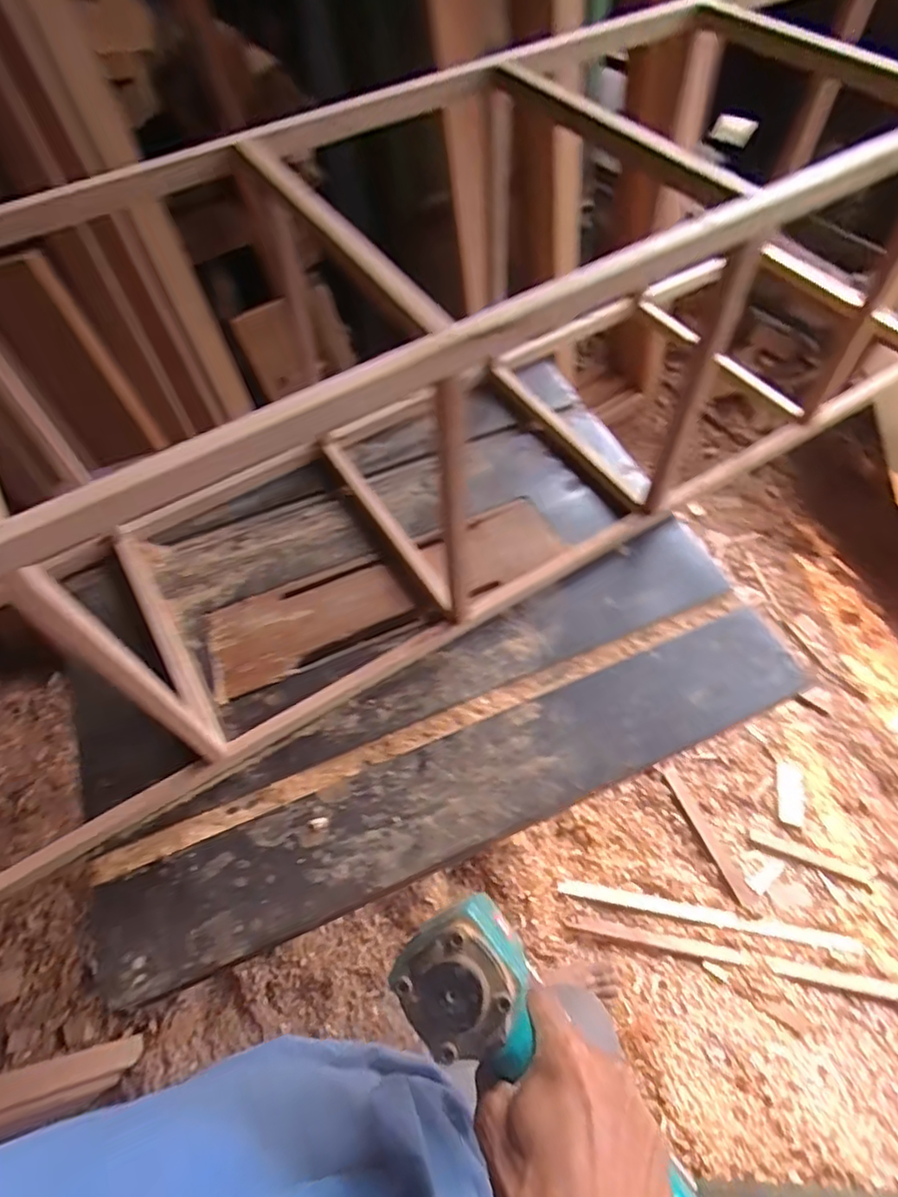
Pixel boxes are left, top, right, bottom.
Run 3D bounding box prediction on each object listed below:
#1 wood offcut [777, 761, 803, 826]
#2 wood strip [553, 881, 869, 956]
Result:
[{"bbox_3d":[0.722,0.413,1.306,0.050,0.006,0.129,9,60,9],"label":"wood offcut"},{"bbox_3d":[0.490,0.606,1.179,0.541,0.013,0.031,8,60,9],"label":"wood strip"}]

